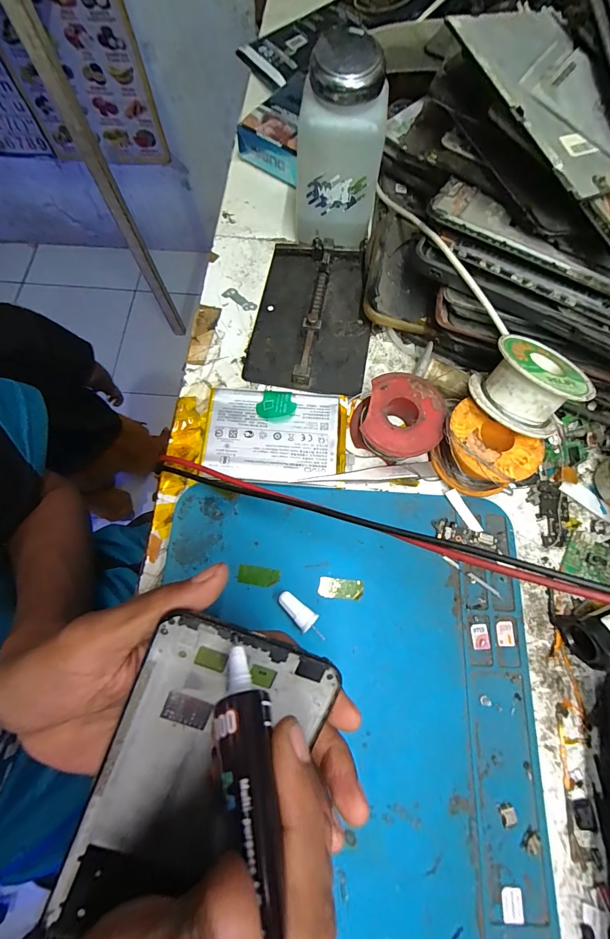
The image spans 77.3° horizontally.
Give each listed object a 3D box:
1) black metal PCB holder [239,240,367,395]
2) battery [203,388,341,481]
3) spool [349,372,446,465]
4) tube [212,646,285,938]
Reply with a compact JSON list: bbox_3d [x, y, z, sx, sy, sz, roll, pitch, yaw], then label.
[{"bbox_3d":[0.006,-0.107,0.261,0.078,0.013,0.115,9,72,2],"label":"black metal PCB holder"},{"bbox_3d":[-0.018,-0.021,0.233,0.083,0.005,0.059,3,71,0],"label":"battery"},{"bbox_3d":[0.056,-0.030,0.228,0.051,0.022,0.051,0,72,-1],"label":"spool"},{"bbox_3d":[-0.017,0.097,0.096,0.020,0.016,0.094,-6,49,-3],"label":"tube"}]

